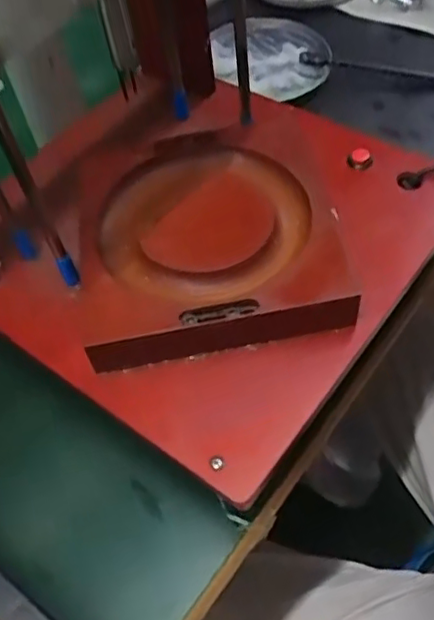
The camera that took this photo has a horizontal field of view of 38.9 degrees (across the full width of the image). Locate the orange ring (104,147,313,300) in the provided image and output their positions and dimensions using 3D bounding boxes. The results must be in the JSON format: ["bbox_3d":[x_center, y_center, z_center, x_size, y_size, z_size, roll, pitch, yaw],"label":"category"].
[{"bbox_3d":[-0.008,-0.058,0.393,0.134,0.018,0.125,-3,54,5],"label":"orange ring"}]

